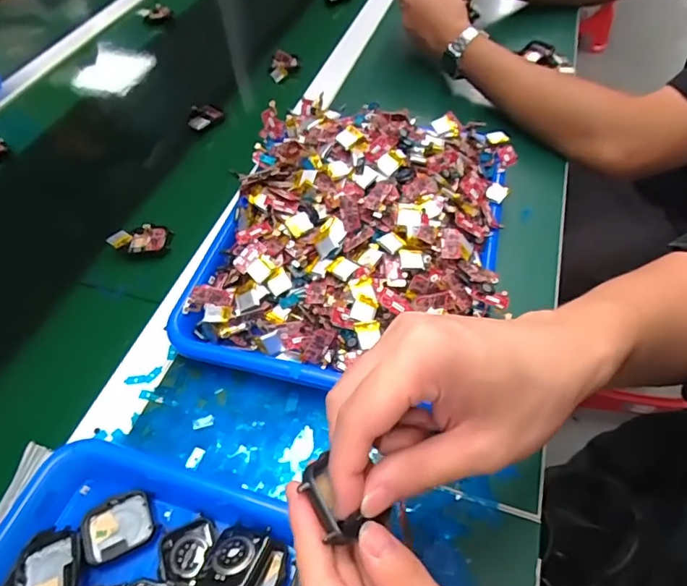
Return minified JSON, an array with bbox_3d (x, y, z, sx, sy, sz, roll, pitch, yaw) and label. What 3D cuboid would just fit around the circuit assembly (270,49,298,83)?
[{"bbox_3d":[-0.085,-0.326,0.697,0.039,0.026,0.050,-6,52,-3],"label":"circuit assembly"}]

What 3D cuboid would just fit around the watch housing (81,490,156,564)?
[{"bbox_3d":[-0.148,0.154,0.320,0.041,0.011,0.036,-24,55,-16],"label":"watch housing"}]

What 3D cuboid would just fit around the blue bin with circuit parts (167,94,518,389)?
[{"bbox_3d":[0.016,-0.067,0.449,0.257,0.083,0.325,9,53,9],"label":"blue bin with circuit parts"}]

